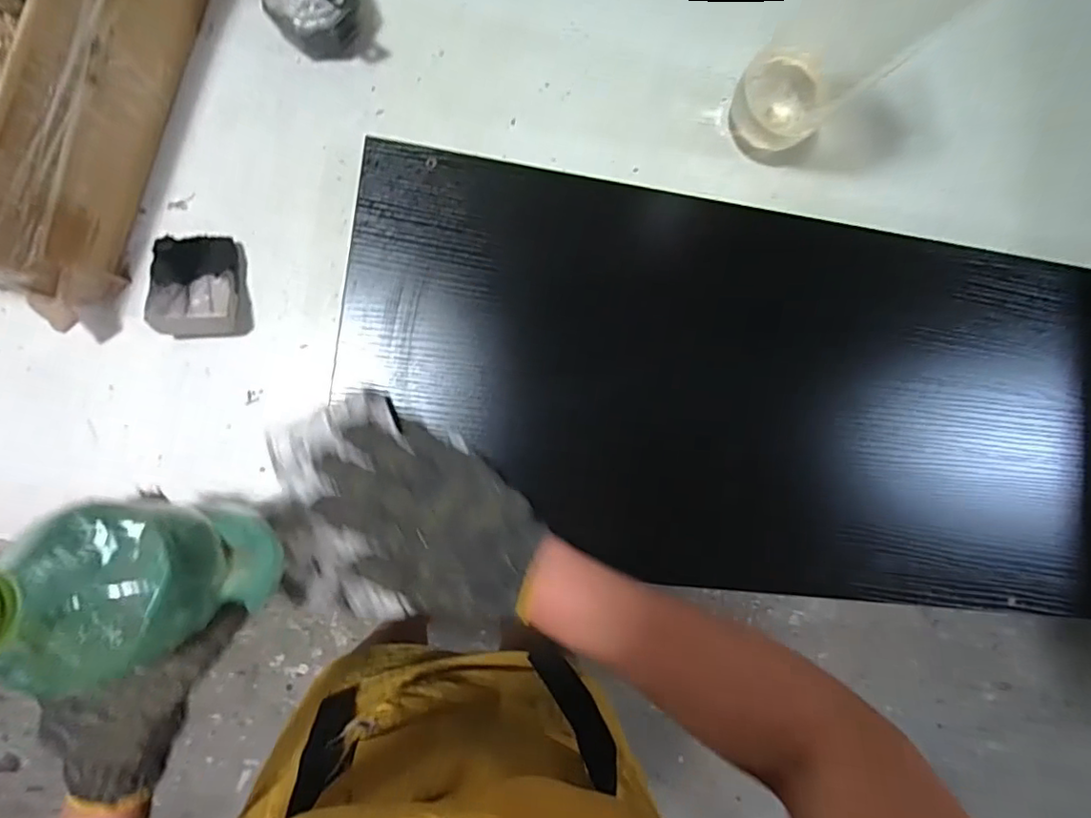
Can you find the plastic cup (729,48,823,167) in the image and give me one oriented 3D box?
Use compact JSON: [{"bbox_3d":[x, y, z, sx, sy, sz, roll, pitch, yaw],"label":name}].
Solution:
[{"bbox_3d":[0.192,-0.249,0.469,0.066,0.054,0.070,0,87,-8],"label":"plastic cup"}]

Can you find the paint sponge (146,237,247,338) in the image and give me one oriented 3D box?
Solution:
[{"bbox_3d":[-0.251,-0.089,0.405,0.057,0.035,0.076,-5,88,-8],"label":"paint sponge"}]

